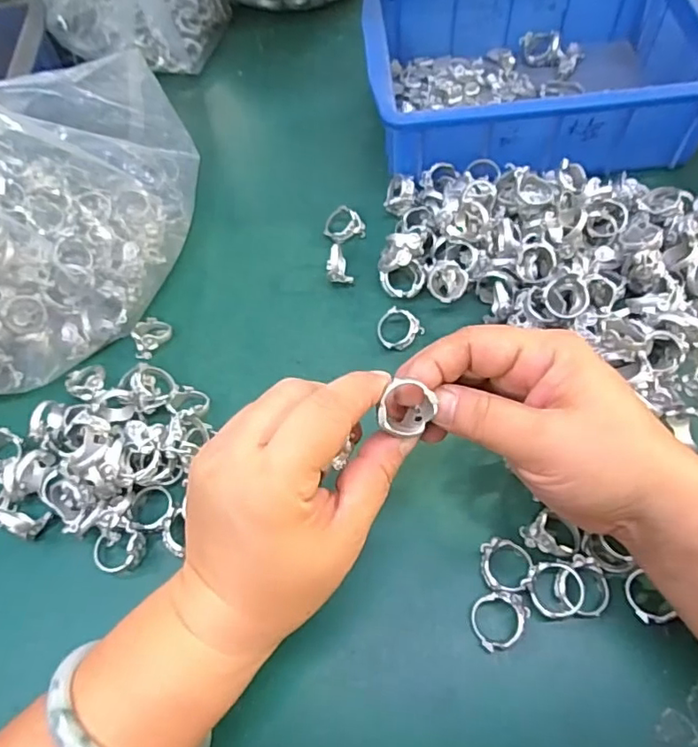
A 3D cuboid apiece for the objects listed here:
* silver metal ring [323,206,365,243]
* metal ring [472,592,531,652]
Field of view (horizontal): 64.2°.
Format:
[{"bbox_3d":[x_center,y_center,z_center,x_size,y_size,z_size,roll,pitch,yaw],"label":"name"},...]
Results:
[{"bbox_3d":[-0.003,-0.109,0.406,0.029,0.015,0.024,-2,62,3],"label":"silver metal ring"},{"bbox_3d":[0.075,0.120,0.271,0.029,0.012,0.024,-13,62,-3],"label":"metal ring"}]

